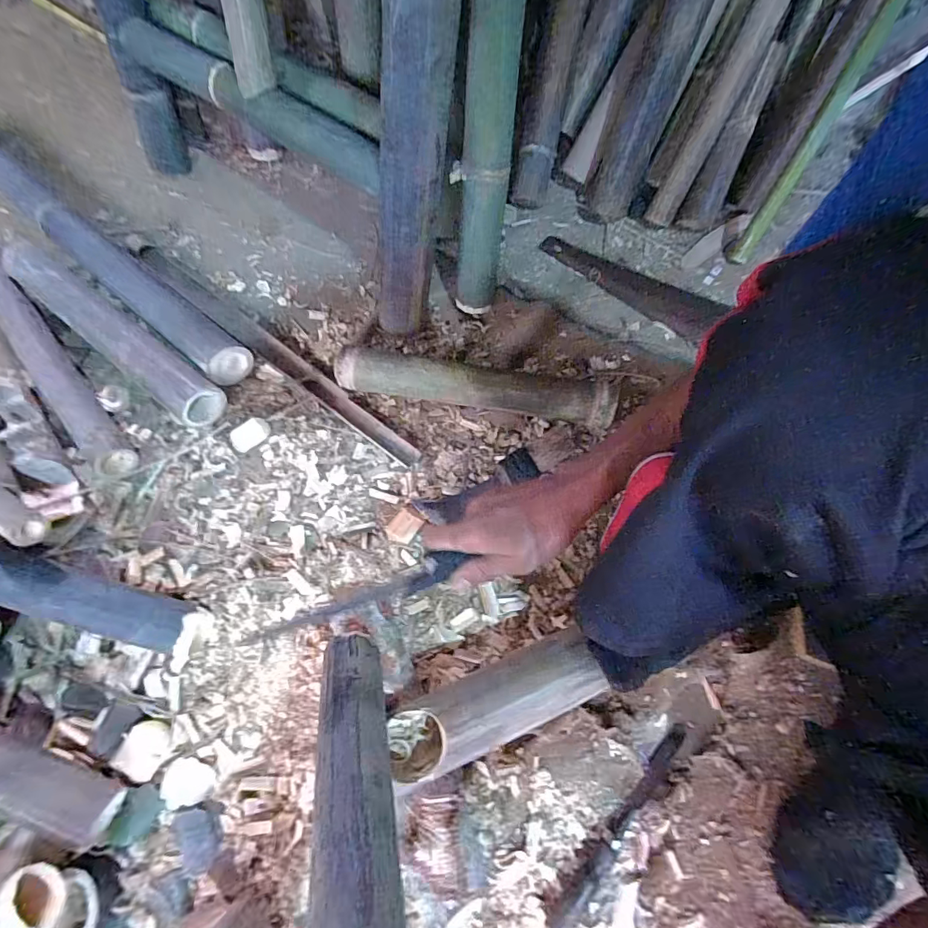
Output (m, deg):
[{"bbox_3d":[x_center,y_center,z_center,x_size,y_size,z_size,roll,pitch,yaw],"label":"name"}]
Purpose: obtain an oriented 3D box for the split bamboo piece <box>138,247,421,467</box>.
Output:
[{"bbox_3d":[-0.322,-0.194,0.768,0.643,0.026,0.042,36,75,14],"label":"split bamboo piece"}]

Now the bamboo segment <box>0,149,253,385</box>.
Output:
[{"bbox_3d":[-0.705,-0.419,0.838,0.916,0.059,0.080,39,75,15],"label":"bamboo segment"}]

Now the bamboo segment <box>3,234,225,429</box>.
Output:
[{"bbox_3d":[-0.609,-0.238,0.779,0.543,0.059,0.081,35,75,14],"label":"bamboo segment"}]

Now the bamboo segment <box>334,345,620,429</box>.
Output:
[{"bbox_3d":[0.014,-0.116,0.701,0.411,0.065,0.064,8,70,5],"label":"bamboo segment"}]

